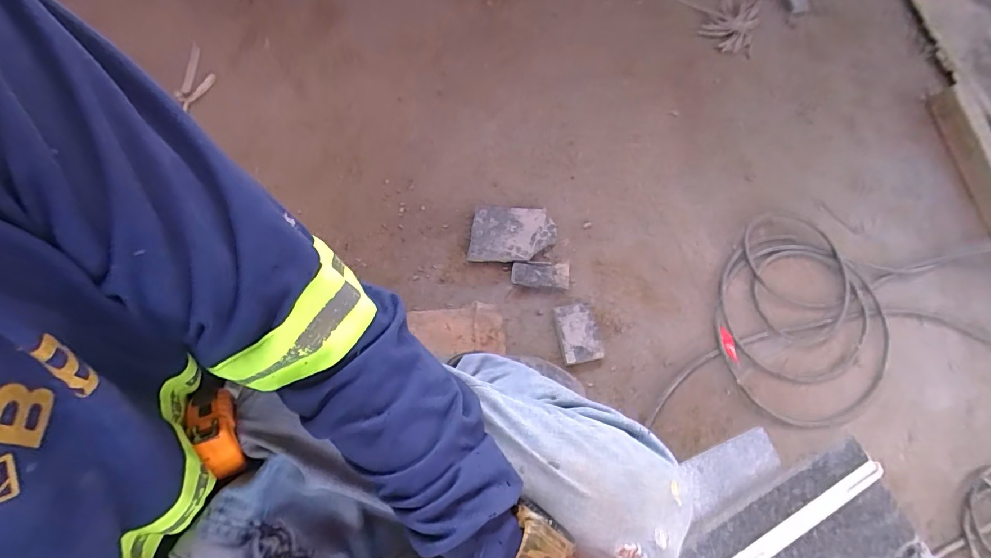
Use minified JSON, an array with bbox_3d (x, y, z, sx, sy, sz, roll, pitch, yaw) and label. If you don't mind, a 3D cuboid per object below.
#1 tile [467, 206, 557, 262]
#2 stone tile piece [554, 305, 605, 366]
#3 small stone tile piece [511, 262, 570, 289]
[{"bbox_3d":[0.035,-0.094,0.899,0.174,0.023,0.115,2,74,-6],"label":"tile"},{"bbox_3d":[0.165,0.107,0.864,0.080,0.025,0.110,-11,76,-9],"label":"stone tile piece"},{"bbox_3d":[0.092,-0.009,0.895,0.117,0.011,0.050,5,86,-1],"label":"small stone tile piece"}]

